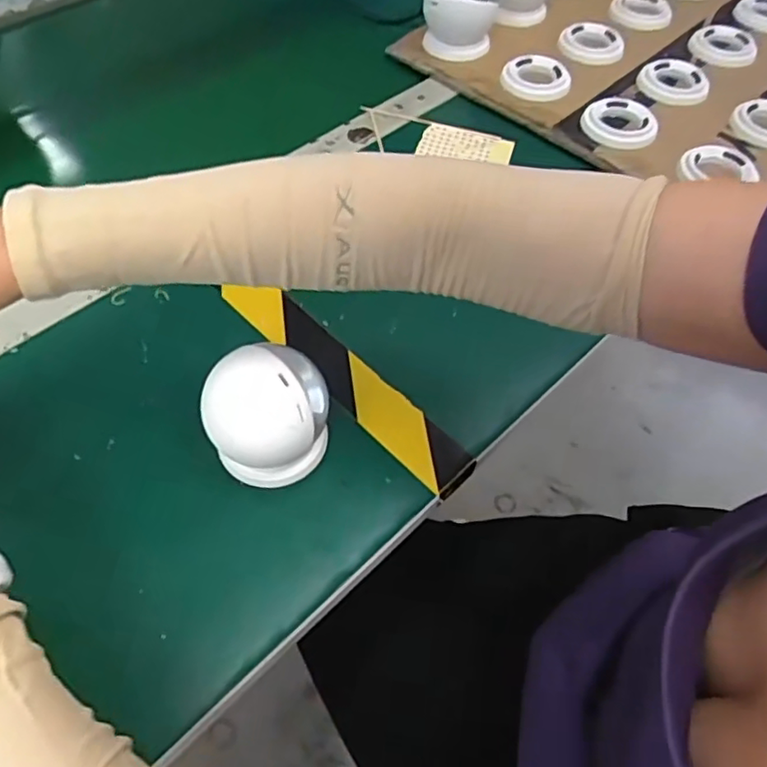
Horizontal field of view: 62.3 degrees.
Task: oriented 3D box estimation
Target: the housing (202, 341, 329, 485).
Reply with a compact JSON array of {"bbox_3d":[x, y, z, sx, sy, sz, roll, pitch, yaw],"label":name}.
[{"bbox_3d":[-0.071,0.023,0.400,0.074,0.087,0.065,-10,57,-10],"label":"housing"}]

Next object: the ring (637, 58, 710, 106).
[{"bbox_3d":[0.307,-0.320,0.677,0.075,0.012,0.075,1,55,-2],"label":"ring"}]

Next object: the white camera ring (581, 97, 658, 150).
[{"bbox_3d":[0.231,-0.258,0.630,0.069,0.021,0.071,1,55,-2],"label":"white camera ring"}]

